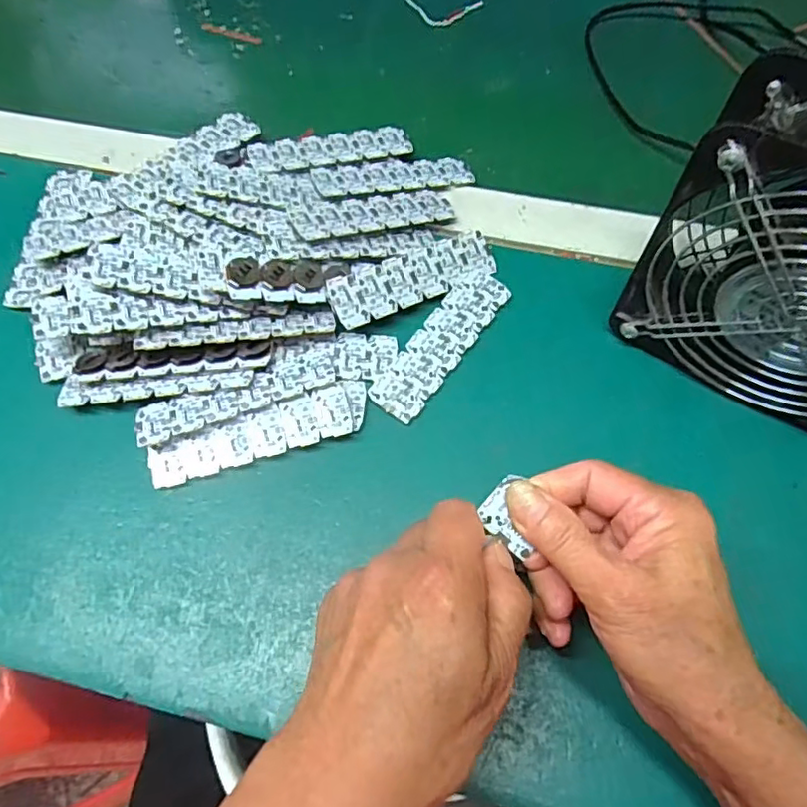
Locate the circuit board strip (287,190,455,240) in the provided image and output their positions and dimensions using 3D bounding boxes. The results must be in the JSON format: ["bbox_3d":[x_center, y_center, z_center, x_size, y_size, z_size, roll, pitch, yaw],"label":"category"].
[{"bbox_3d":[-0.018,-0.118,0.368,0.107,0.007,0.034,-17,64,-27],"label":"circuit board strip"}]

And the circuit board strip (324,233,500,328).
[{"bbox_3d":[0.007,-0.075,0.352,0.105,0.004,0.030,-25,90,-21],"label":"circuit board strip"}]

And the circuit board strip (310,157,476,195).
[{"bbox_3d":[-0.005,-0.148,0.390,0.105,0.004,0.031,-12,57,-18],"label":"circuit board strip"}]

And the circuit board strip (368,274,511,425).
[{"bbox_3d":[0.023,-0.036,0.346,0.030,0.005,0.104,34,69,16],"label":"circuit board strip"}]

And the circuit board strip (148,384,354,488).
[{"bbox_3d":[-0.080,0.019,0.318,0.107,0.014,0.026,-18,65,-8],"label":"circuit board strip"}]

